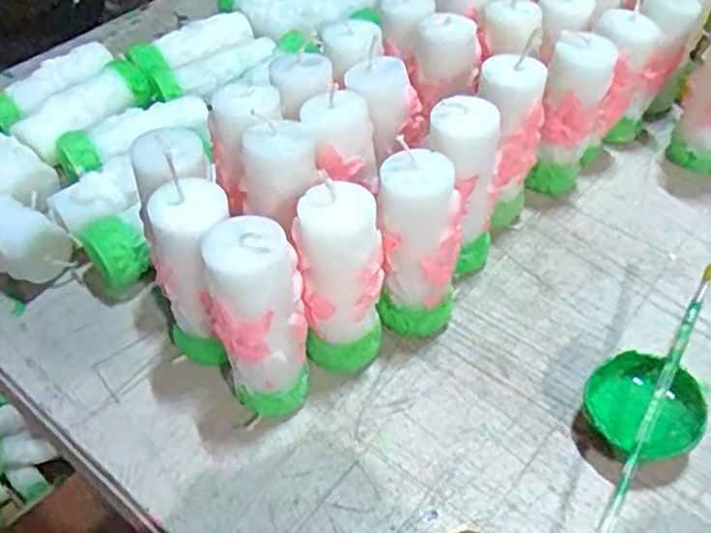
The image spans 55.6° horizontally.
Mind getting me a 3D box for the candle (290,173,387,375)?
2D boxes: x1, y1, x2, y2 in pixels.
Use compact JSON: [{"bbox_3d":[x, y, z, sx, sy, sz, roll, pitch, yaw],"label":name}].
[{"bbox_3d":[-0.007,0.011,0.340,0.040,0.109,0.034,-2,47,-1],"label":"candle"}]

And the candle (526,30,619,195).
[{"bbox_3d":[0.139,-0.092,0.433,0.045,0.105,0.041,16,49,16],"label":"candle"}]

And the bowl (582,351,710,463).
[{"bbox_3d":[0.141,0.072,0.333,0.053,0.029,0.050,-1,47,1],"label":"bowl"}]

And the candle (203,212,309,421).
[{"bbox_3d":[-0.046,0.029,0.324,0.043,0.110,0.040,-13,48,-11],"label":"candle"}]

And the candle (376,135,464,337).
[{"bbox_3d":[0.034,-0.008,0.359,0.041,0.106,0.039,6,47,7],"label":"candle"}]

